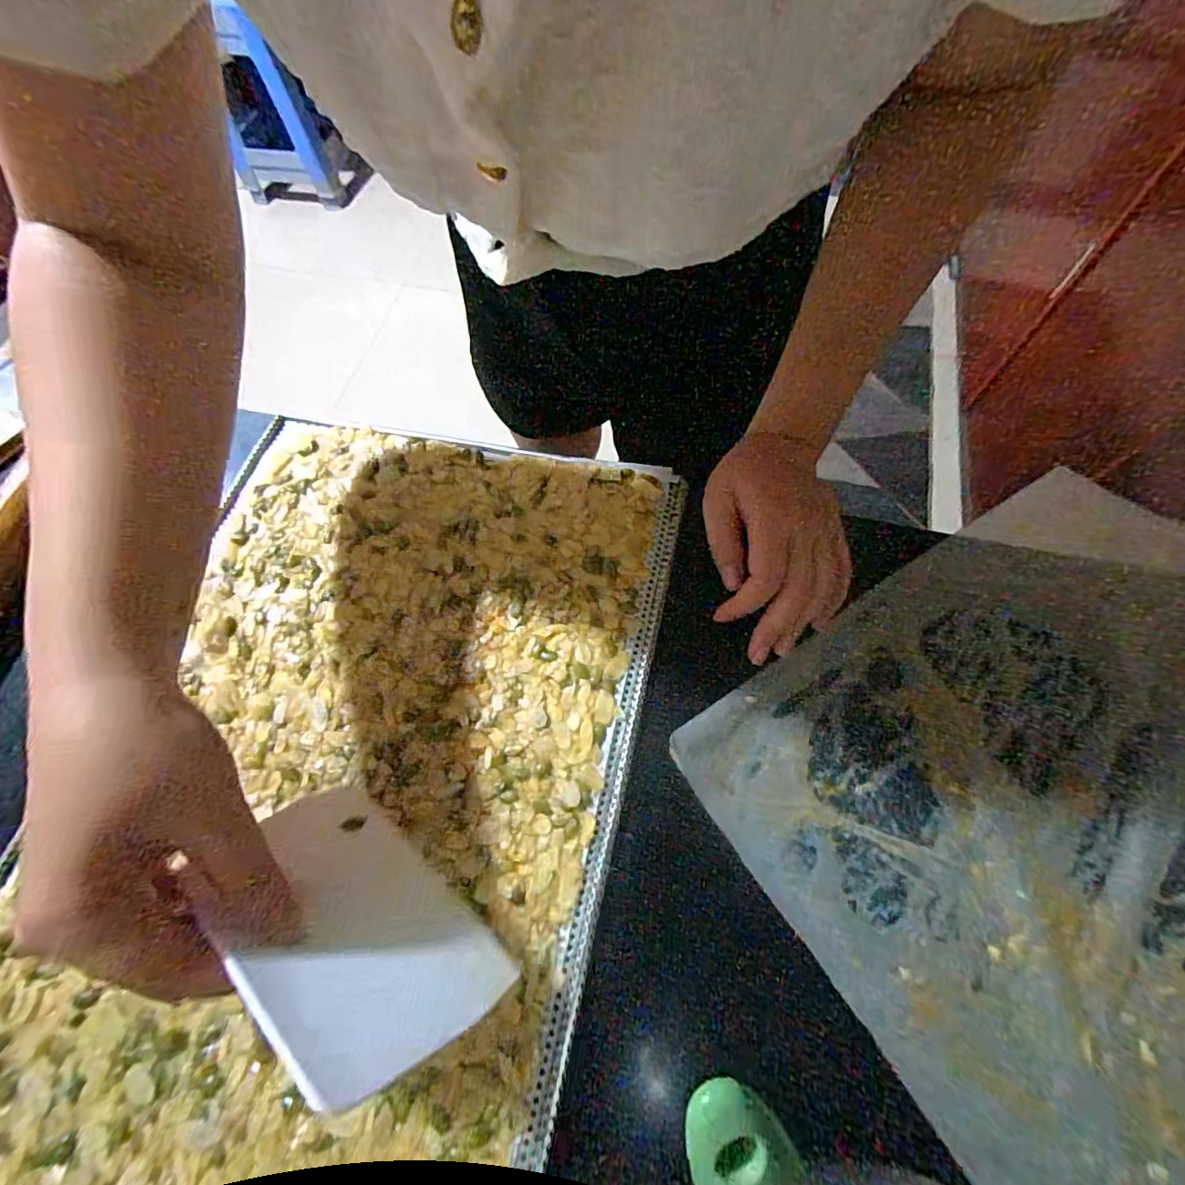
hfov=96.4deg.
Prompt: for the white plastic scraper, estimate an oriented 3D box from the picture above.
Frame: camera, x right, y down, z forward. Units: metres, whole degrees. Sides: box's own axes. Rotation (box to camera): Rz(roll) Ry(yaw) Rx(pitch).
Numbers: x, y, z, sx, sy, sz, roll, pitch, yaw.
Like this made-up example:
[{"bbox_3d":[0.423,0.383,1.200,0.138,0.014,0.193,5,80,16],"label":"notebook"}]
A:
[{"bbox_3d":[-0.099,0.137,0.221,0.120,0.089,0.007,37,106,21],"label":"white plastic scraper"}]

